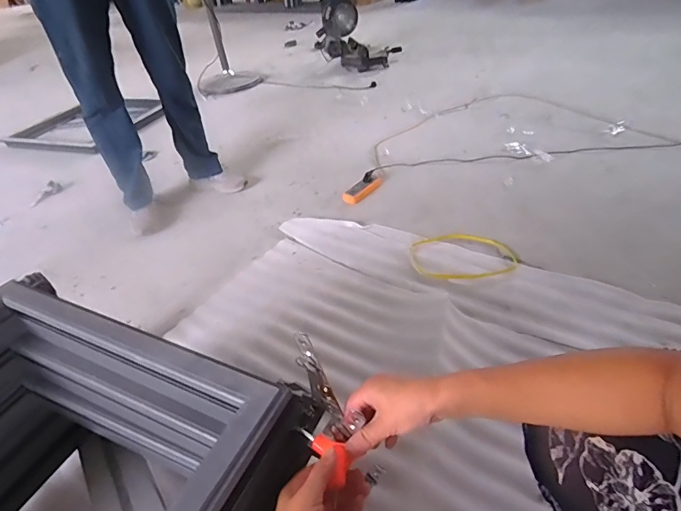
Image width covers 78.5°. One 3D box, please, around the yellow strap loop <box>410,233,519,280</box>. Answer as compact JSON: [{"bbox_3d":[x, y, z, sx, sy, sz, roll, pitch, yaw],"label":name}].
[{"bbox_3d":[0.374,-0.005,1.308,0.311,0.009,0.257,-14,39,-12],"label":"yellow strap loop"}]

